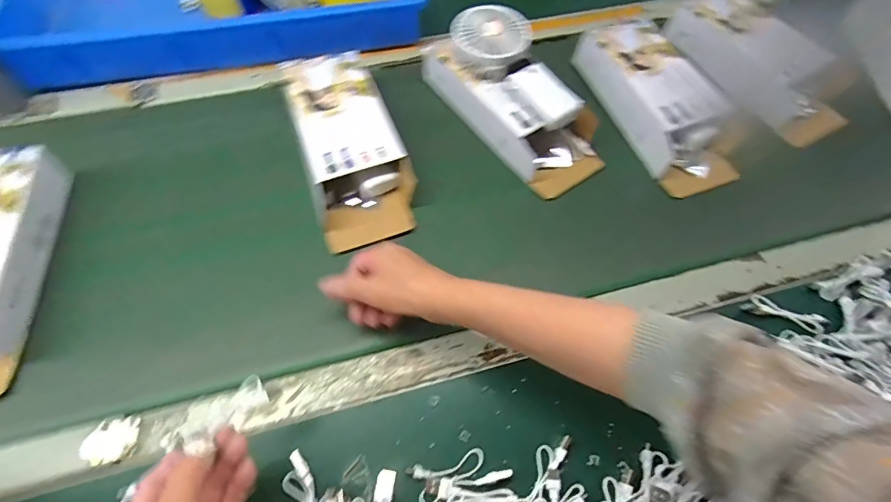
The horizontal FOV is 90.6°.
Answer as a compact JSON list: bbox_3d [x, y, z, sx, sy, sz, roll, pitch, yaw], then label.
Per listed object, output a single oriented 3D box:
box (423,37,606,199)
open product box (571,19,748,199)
[{"bbox_3d":[0.085,-0.189,0.559,0.101,0.063,0.265,-34,70,-15],"label":"box"},{"bbox_3d":[0.280,-0.201,0.571,0.114,0.062,0.261,-22,67,-11],"label":"open product box"}]

